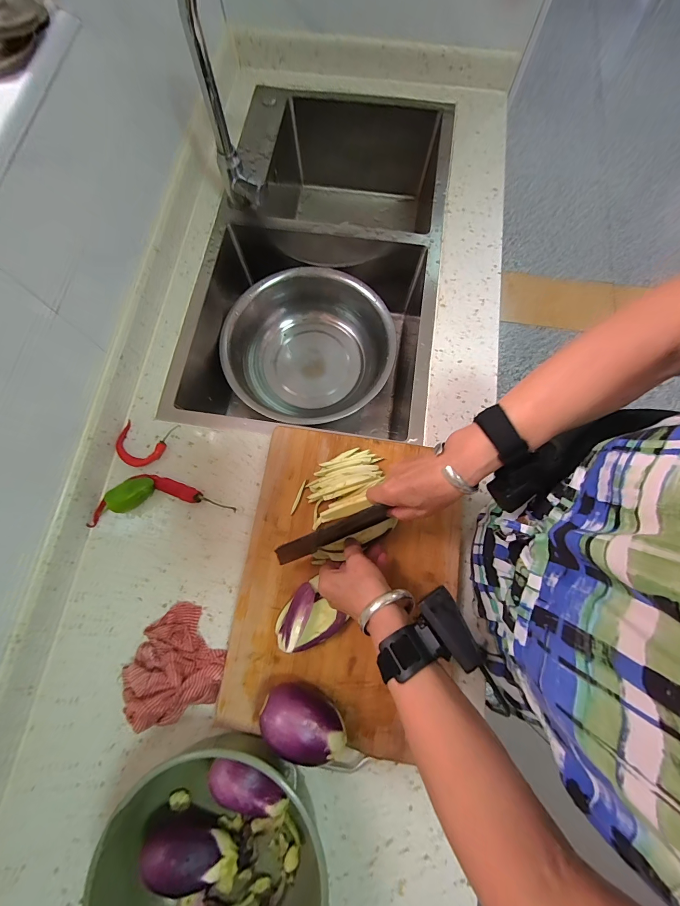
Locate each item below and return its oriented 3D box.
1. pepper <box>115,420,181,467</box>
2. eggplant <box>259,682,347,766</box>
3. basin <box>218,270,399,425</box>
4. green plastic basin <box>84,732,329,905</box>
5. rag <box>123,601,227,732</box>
[{"bbox_3d":[-0.302,-0.013,0.521,0.086,0.008,0.071,5,74,3],"label":"pepper"},{"bbox_3d":[-0.042,0.310,0.388,0.099,0.066,0.061,27,77,9],"label":"eggplant"},{"bbox_3d":[-0.058,-0.208,0.725,0.324,0.129,0.333,0,75,0],"label":"basin"},{"bbox_3d":[-0.125,0.438,0.359,0.220,0.087,0.232,-24,75,-5],"label":"green plastic basin"},{"bbox_3d":[-0.215,0.274,0.426,0.115,0.039,0.125,-39,76,-9],"label":"rag"}]

